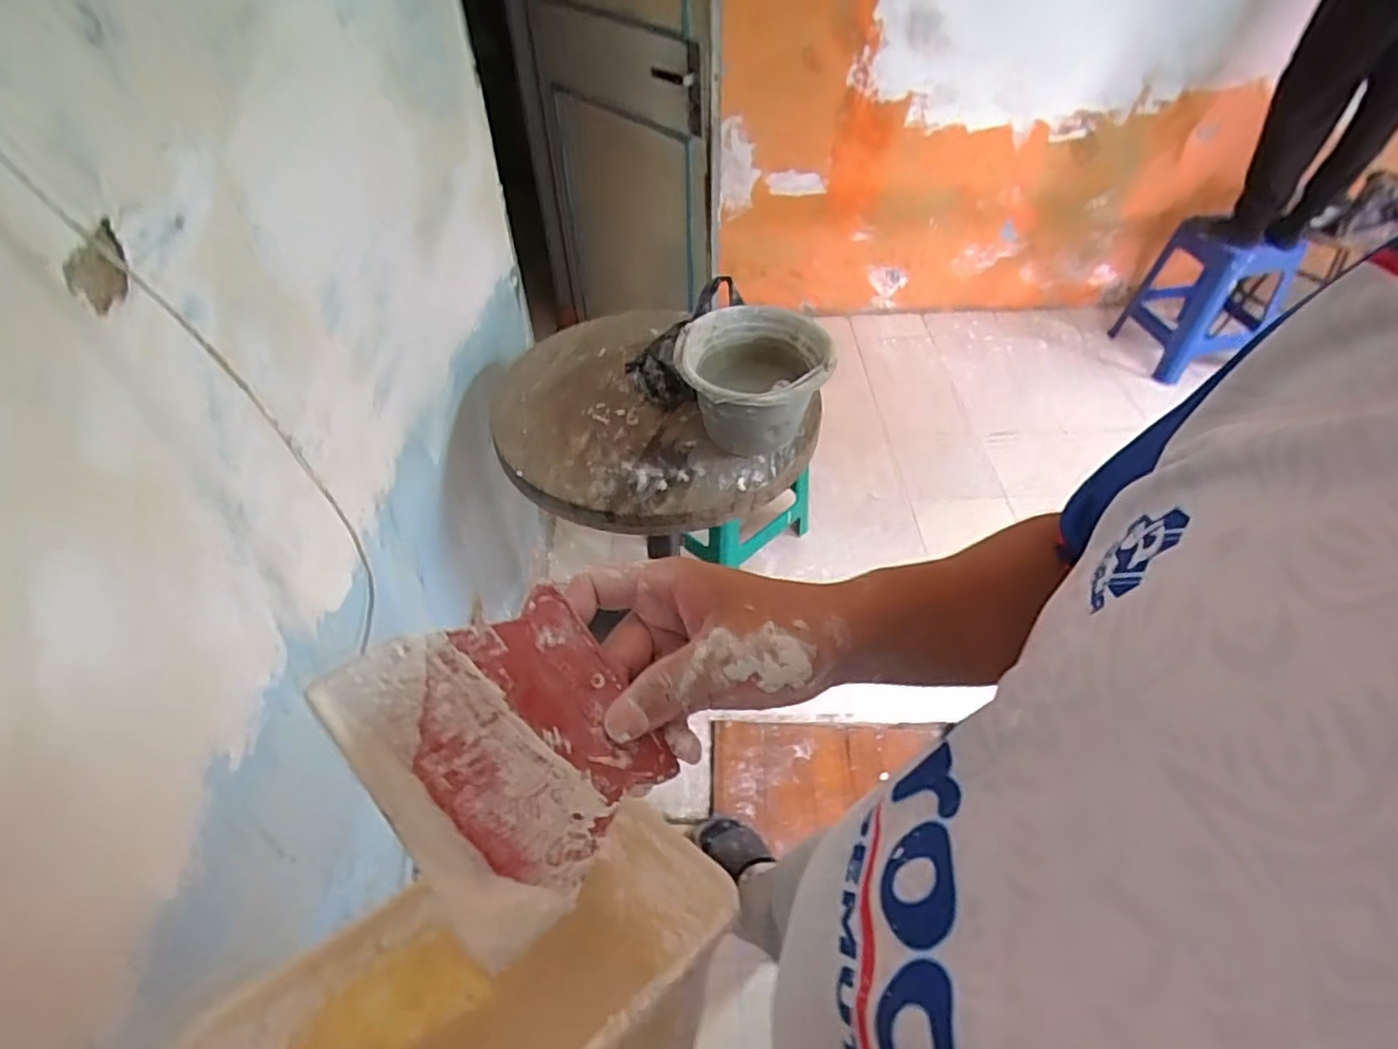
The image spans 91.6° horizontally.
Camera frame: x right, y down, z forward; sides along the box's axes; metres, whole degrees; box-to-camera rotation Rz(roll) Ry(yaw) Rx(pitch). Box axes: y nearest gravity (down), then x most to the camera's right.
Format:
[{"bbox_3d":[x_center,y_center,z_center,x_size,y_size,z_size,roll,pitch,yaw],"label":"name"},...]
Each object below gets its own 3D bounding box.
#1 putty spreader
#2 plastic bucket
[{"bbox_3d":[-0.074,0.088,0.276,0.105,0.004,0.117,-31,84,-39],"label":"putty spreader"},{"bbox_3d":[0.082,-0.226,1.096,0.229,0.159,0.251,2,44,-2],"label":"plastic bucket"}]

